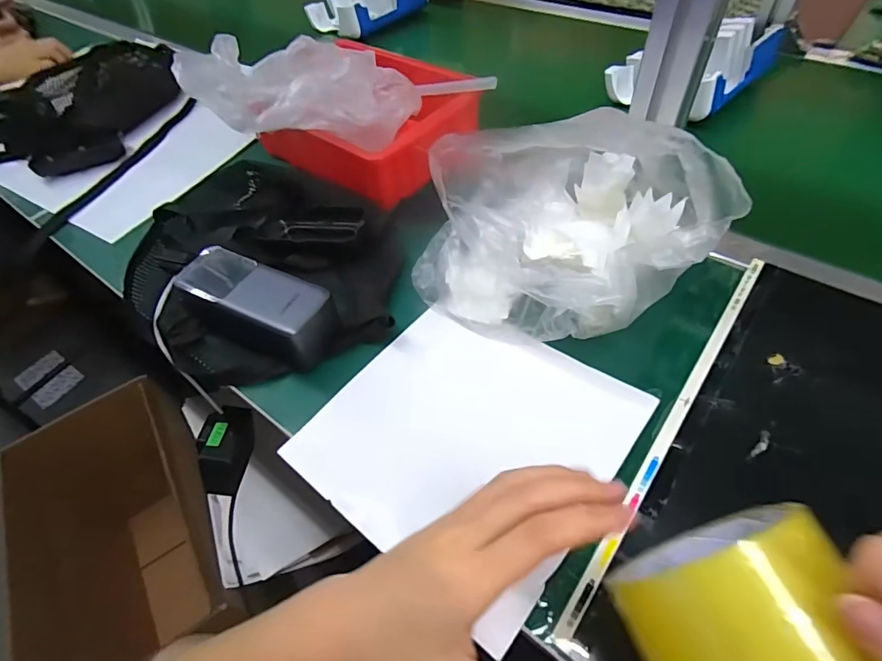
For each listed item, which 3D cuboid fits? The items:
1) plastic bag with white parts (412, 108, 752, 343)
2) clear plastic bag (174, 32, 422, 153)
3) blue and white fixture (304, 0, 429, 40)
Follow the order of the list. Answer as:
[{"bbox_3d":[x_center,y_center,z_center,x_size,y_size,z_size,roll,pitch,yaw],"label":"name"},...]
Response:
[{"bbox_3d":[0.105,-0.074,0.359,0.178,0.134,0.160,32,62,26],"label":"plastic bag with white parts"},{"bbox_3d":[-0.118,-0.222,0.433,0.214,0.061,0.090,-6,49,-24],"label":"clear plastic bag"},{"bbox_3d":[-0.126,-0.569,0.817,0.144,0.057,0.173,28,60,24],"label":"blue and white fixture"}]

